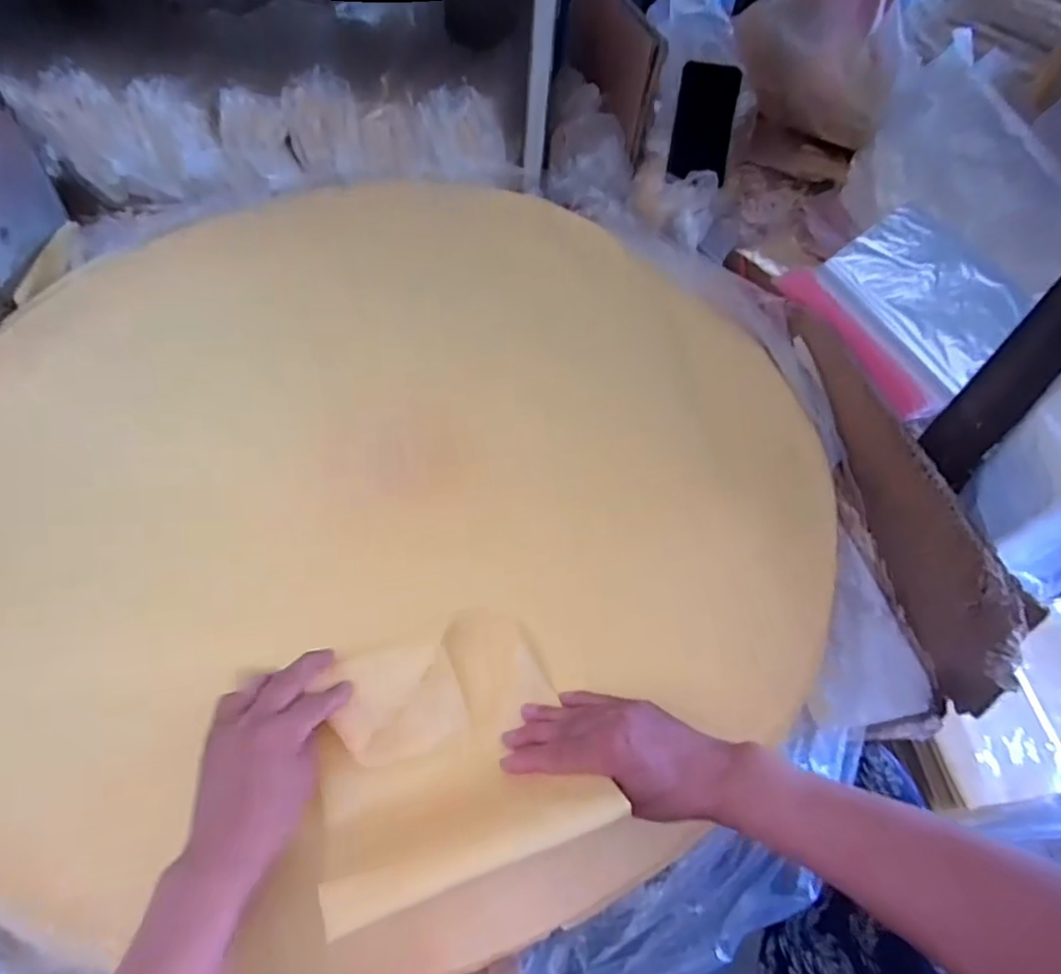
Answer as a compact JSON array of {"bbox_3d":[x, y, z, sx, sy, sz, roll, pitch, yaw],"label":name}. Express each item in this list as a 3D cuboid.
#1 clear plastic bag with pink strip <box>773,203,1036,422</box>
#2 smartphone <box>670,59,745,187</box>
[{"bbox_3d":[0.377,-0.182,0.595,0.164,0.035,0.204,-34,63,6],"label":"clear plastic bag with pink strip"},{"bbox_3d":[0.234,-0.491,0.811,0.077,0.138,0.013,9,13,11],"label":"smartphone"}]

